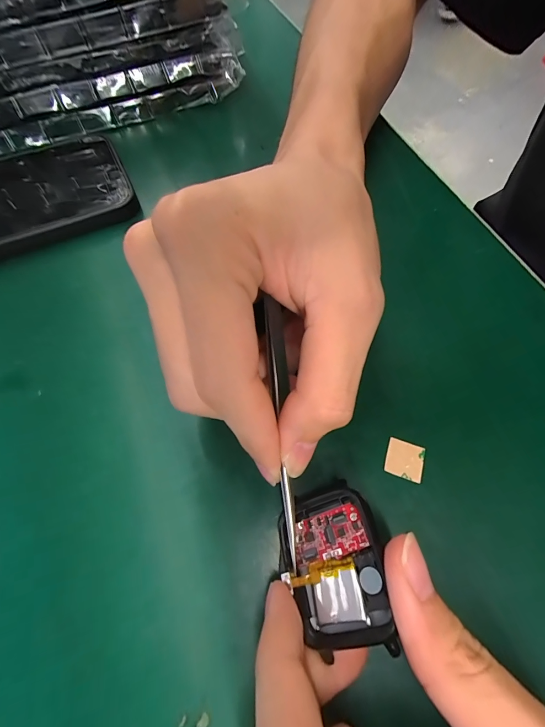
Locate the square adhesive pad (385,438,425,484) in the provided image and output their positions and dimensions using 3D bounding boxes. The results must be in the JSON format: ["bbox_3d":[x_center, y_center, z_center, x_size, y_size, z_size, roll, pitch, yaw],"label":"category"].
[{"bbox_3d":[0.057,0.041,0.138,0.015,0.004,0.015,17,68,10],"label":"square adhesive pad"}]

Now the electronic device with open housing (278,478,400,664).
[{"bbox_3d":[0.021,0.068,0.111,0.038,0.009,0.047,-32,47,23],"label":"electronic device with open housing"}]

